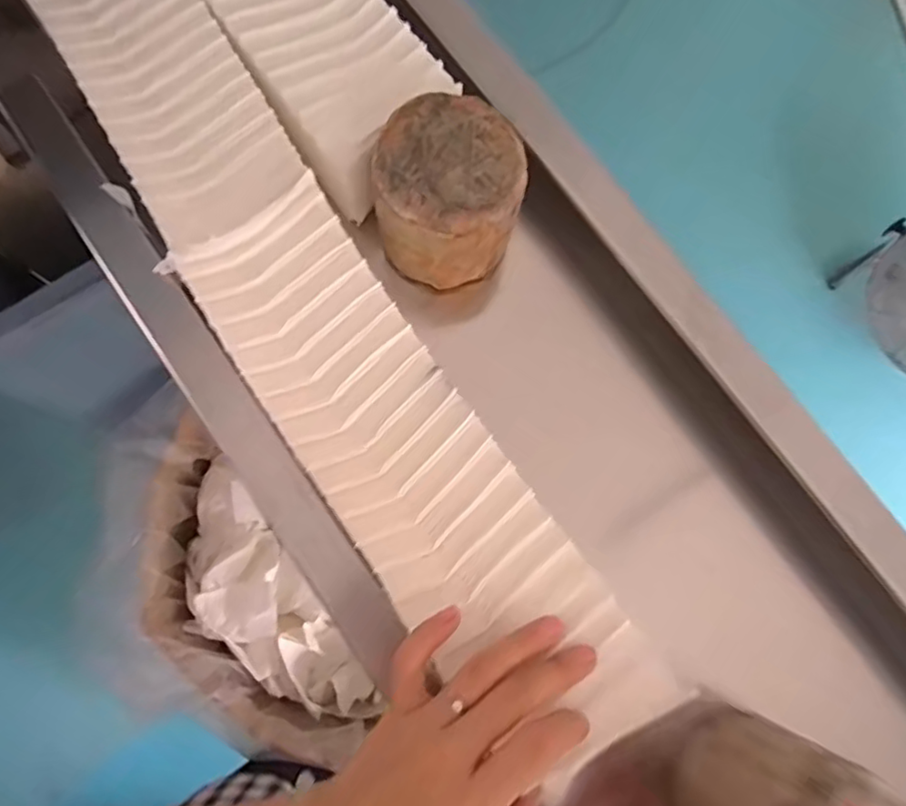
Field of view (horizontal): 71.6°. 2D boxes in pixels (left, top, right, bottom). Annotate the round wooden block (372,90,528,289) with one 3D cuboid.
[{"bbox_3d":[-0.002,-0.136,0.412,0.087,0.083,0.088,5,77,0],"label":"round wooden block"}]

